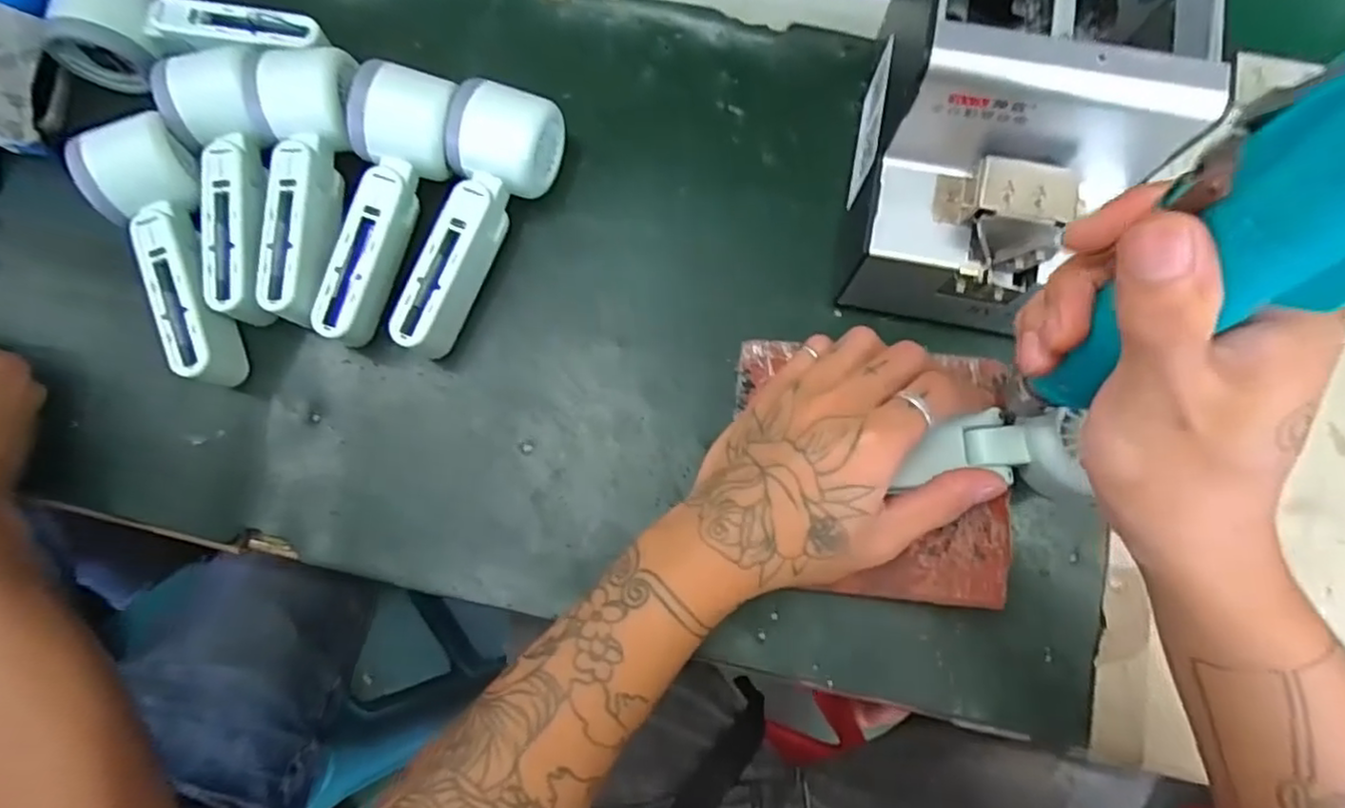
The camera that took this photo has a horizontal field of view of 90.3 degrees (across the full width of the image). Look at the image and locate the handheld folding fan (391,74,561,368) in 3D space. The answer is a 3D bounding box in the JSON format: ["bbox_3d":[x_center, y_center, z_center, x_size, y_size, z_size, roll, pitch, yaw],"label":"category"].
[{"bbox_3d":[-0.115,-0.106,0.394,0.052,0.056,0.156,15,79,5],"label":"handheld folding fan"}]

